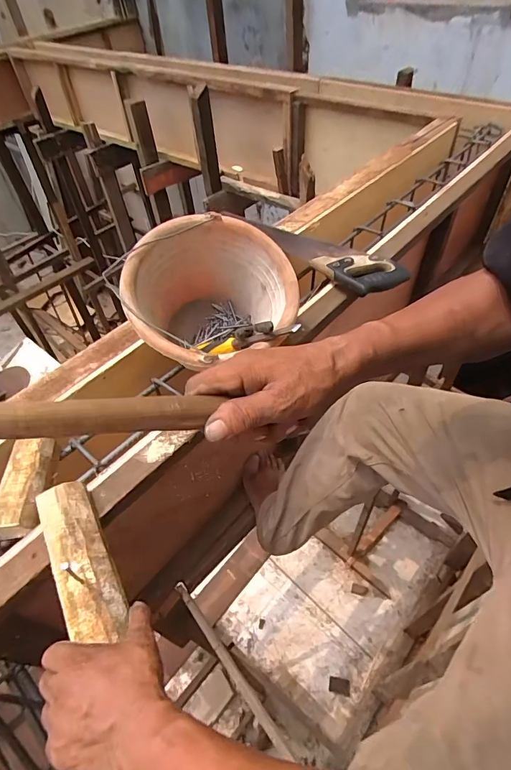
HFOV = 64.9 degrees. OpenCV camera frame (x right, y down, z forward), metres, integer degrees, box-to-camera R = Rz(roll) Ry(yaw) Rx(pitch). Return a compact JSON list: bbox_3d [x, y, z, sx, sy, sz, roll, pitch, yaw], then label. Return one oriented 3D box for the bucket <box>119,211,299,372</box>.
[{"bbox_3d":[-0.079,-0.118,0.697,0.258,0.215,0.258,3,69,-9],"label":"bucket"}]

